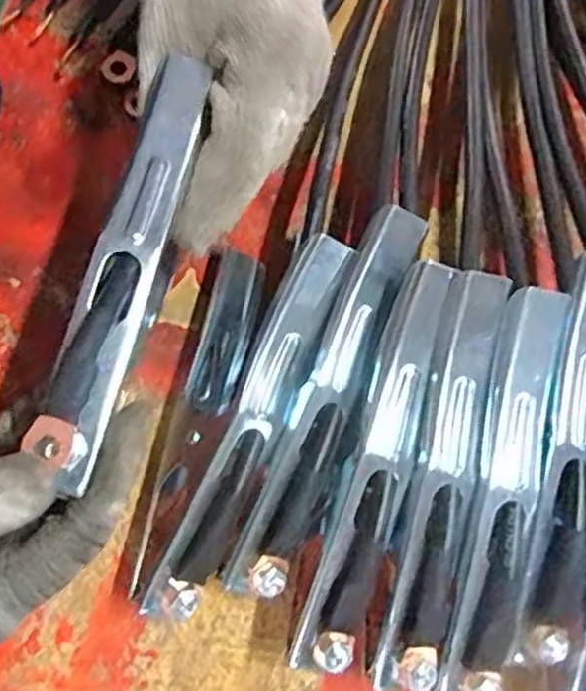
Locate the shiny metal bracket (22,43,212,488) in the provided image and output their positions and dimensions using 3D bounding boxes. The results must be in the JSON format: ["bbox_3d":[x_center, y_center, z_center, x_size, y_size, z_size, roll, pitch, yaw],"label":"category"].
[{"bbox_3d":[-0.060,-0.031,0.265,0.020,0.021,0.158,12,73,3],"label":"shiny metal bracket"}]

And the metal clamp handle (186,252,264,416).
[{"bbox_3d":[-0.032,-0.006,0.354,0.023,0.009,0.078,11,75,3],"label":"metal clamp handle"}]

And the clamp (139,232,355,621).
[{"bbox_3d":[-0.019,0.036,0.302,0.025,0.026,0.171,24,90,6],"label":"clamp"}]

